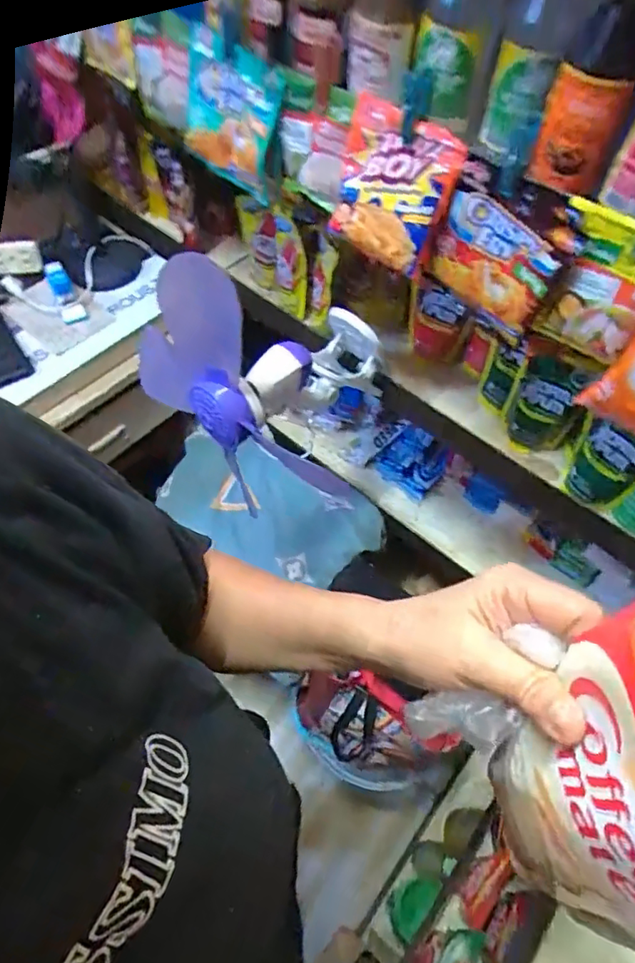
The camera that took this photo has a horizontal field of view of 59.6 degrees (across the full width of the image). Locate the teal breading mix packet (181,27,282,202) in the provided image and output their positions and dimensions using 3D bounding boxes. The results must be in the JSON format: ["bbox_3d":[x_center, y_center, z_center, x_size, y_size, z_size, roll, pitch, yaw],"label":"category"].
[{"bbox_3d":[-0.098,-0.409,0.621,0.143,0.133,0.029,41,64,20],"label":"teal breading mix packet"}]

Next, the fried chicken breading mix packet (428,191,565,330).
[{"bbox_3d":[0.156,-0.203,0.516,0.018,0.089,0.123,-34,66,-22],"label":"fried chicken breading mix packet"}]

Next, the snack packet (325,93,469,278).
[{"bbox_3d":[0.069,-0.278,0.533,0.050,0.118,0.117,-38,67,-24],"label":"snack packet"}]

